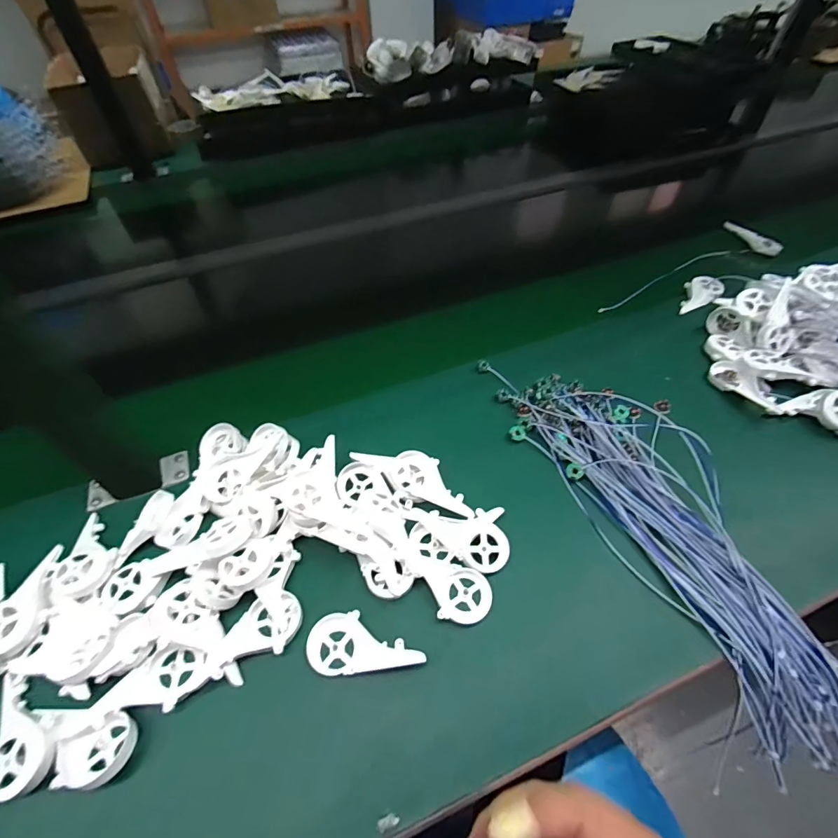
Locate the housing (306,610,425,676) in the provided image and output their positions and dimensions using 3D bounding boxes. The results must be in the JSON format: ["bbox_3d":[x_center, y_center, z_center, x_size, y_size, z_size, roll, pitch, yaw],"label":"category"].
[{"bbox_3d":[-0.044,0.179,0.349,0.090,0.019,0.045,-5,53,-3],"label":"housing"}]

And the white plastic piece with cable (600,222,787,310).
[{"bbox_3d":[0.424,-0.256,0.699,0.371,0.022,0.087,-20,52,-14],"label":"white plastic piece with cable"}]

